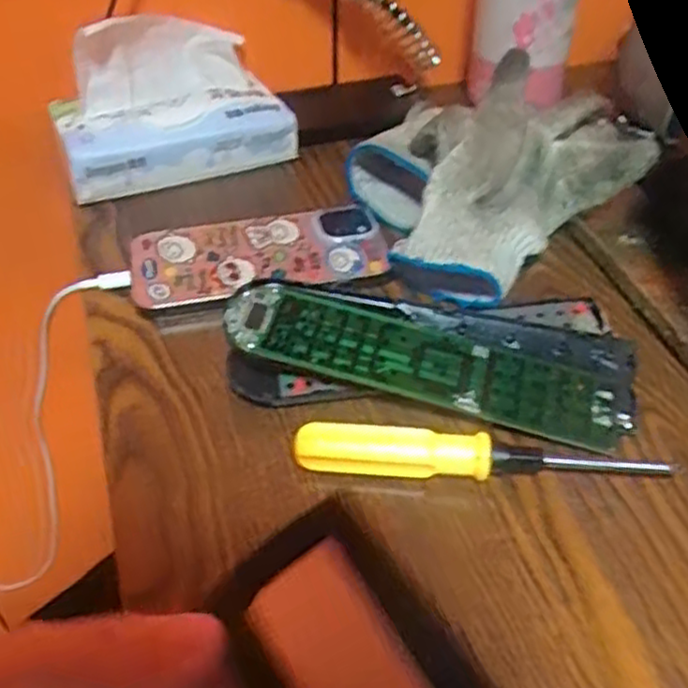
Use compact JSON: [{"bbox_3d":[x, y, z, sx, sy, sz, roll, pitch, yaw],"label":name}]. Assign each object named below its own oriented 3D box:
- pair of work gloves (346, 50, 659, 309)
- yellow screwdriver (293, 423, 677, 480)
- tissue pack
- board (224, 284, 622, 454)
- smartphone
[{"bbox_3d":[0.085,-0.112,0.422,0.187,0.052,0.134,-32,52,-29],"label":"pair of work gloves"},{"bbox_3d":[0.057,0.049,0.301,0.152,0.020,0.015,4,43,4],"label":"yellow screwdriver"},{"bbox_3d":[-0.112,-0.159,0.459,0.139,0.092,0.074,-23,47,-22],"label":"tissue pack"},{"bbox_3d":[0.037,0.008,0.328,0.177,0.004,0.041,16,59,2],"label":"board"},{"bbox_3d":[-0.047,-0.050,0.411,0.140,0.017,0.062,-12,44,-14],"label":"smartphone"}]

